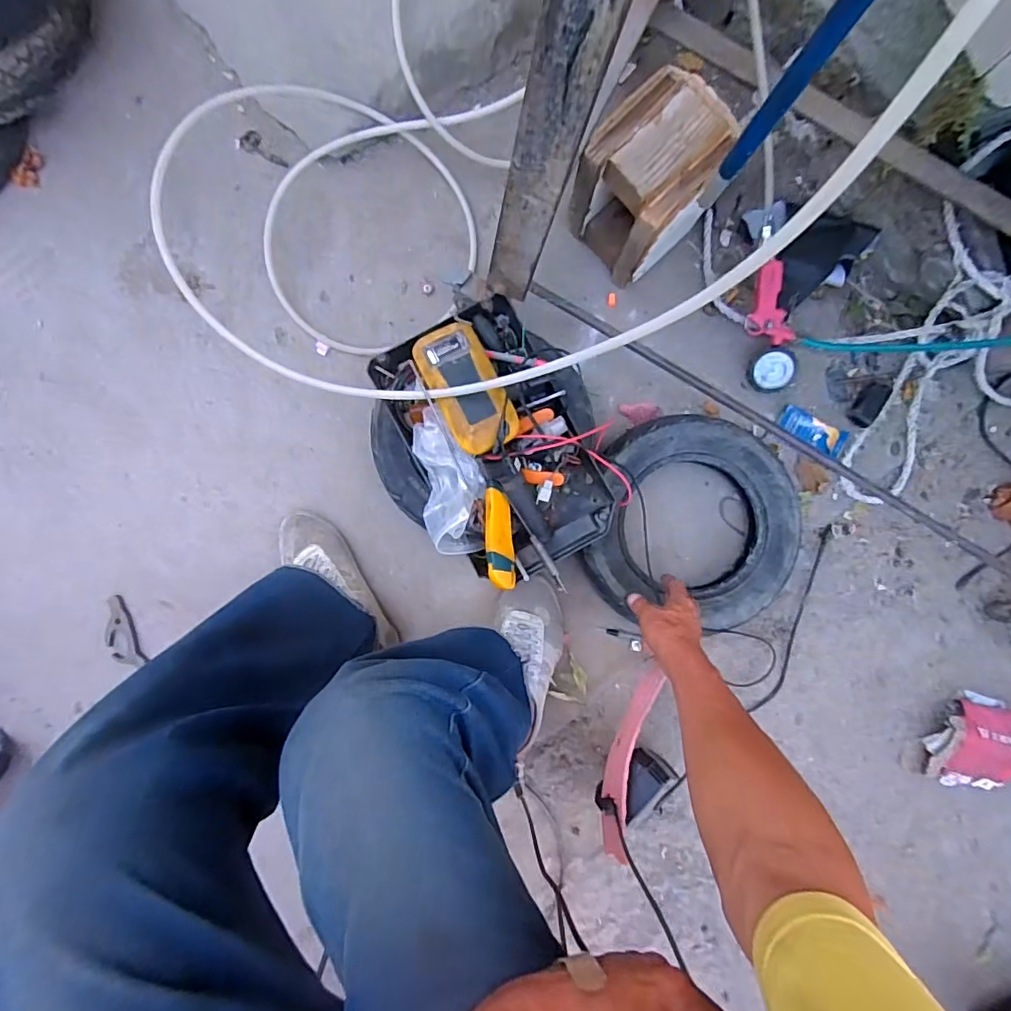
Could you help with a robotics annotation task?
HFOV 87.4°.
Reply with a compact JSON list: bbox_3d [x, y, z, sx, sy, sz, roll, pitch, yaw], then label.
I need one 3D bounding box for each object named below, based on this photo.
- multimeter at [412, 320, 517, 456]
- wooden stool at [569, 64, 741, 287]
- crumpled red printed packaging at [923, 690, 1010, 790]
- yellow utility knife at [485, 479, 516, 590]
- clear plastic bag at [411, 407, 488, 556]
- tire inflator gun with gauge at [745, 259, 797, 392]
[{"bbox_3d":[-0.053,-0.152,0.669,0.085,0.035,0.178,-26,76,-1],"label":"multimeter"},{"bbox_3d":[0.195,-0.447,0.743,0.159,0.195,0.143,-43,91,0],"label":"wooden stool"},{"bbox_3d":[0.753,0.381,0.840,0.151,0.057,0.148,0,91,-1],"label":"crumpled red printed packaging"},{"bbox_3d":[-0.008,0.037,0.694,0.036,0.017,0.142,-5,73,-1],"label":"yellow utility knife"},{"bbox_3d":[-0.071,-0.031,0.683,0.080,0.081,0.194,-12,91,-3],"label":"clear plastic bag"},{"bbox_3d":[0.402,-0.269,0.802,0.058,0.033,0.186,-13,107,-1],"label":"tire inflator gun with gauge"}]

